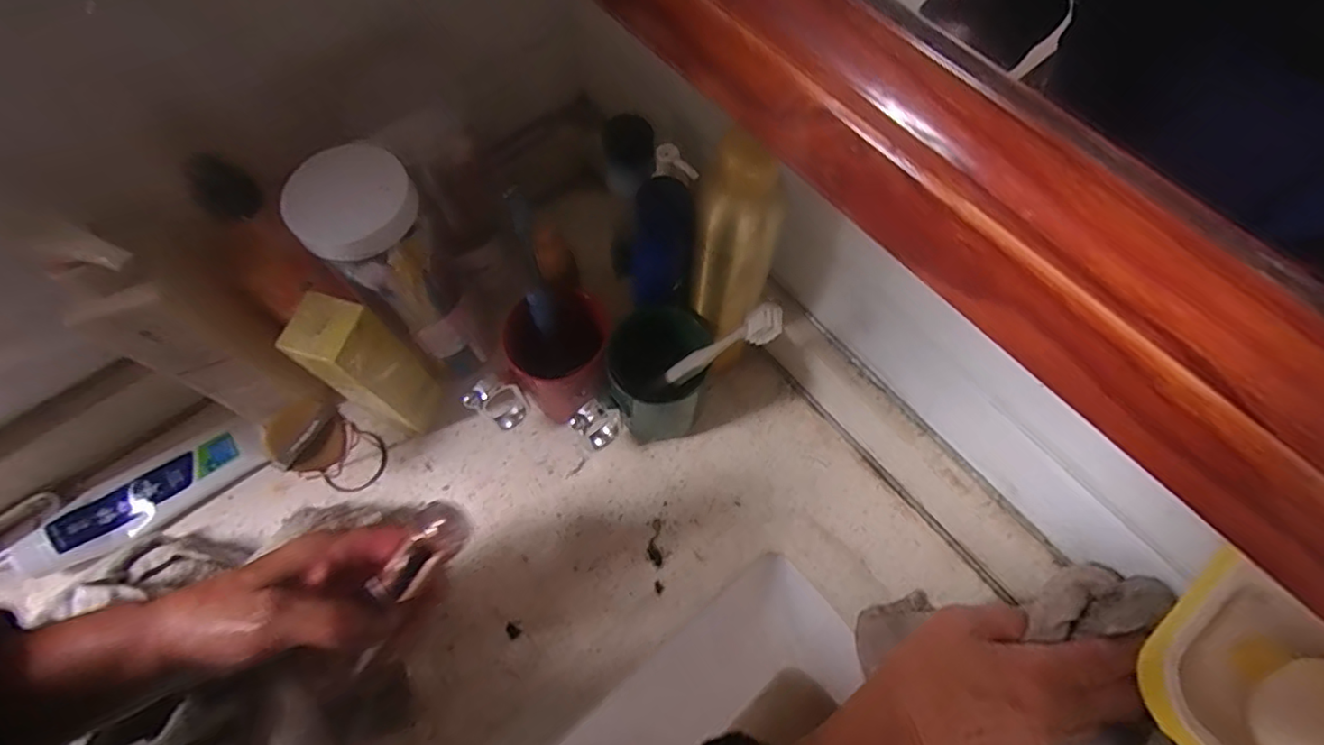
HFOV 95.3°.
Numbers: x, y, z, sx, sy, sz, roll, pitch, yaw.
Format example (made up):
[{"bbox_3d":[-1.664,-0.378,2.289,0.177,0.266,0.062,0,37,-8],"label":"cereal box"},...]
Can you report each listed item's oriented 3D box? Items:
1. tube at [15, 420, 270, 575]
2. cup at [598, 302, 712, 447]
[{"bbox_3d":[-0.388,0.093,0.454,0.162,0.027,0.053,-33,70,-13],"label":"tube"},{"bbox_3d":[-0.002,0.005,0.457,0.074,0.099,0.074,0,66,0],"label":"cup"}]

